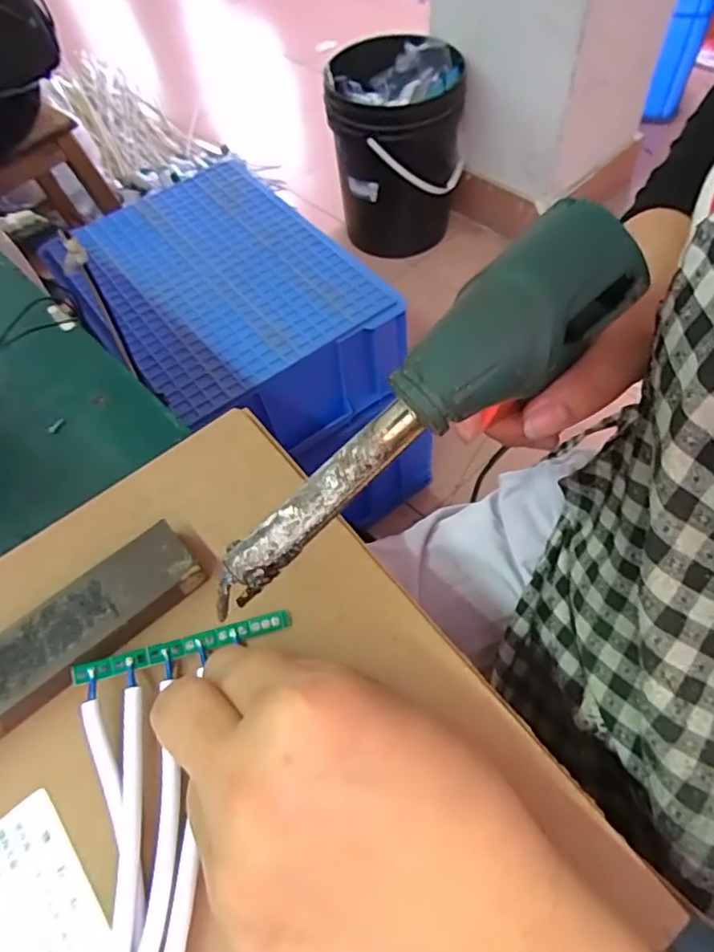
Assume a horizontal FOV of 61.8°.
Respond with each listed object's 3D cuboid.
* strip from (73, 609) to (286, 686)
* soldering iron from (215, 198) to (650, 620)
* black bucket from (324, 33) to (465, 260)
[{"bbox_3d":[-0.065,0.065,0.227,0.079,0.007,0.008,-12,57,-16],"label":"strip"},{"bbox_3d":[0.018,-0.018,0.202,0.168,0.028,0.035,-42,61,6],"label":"soldering iron"},{"bbox_3d":[0.101,-0.806,1.522,0.312,0.411,0.304,-1,58,4],"label":"black bucket"}]

